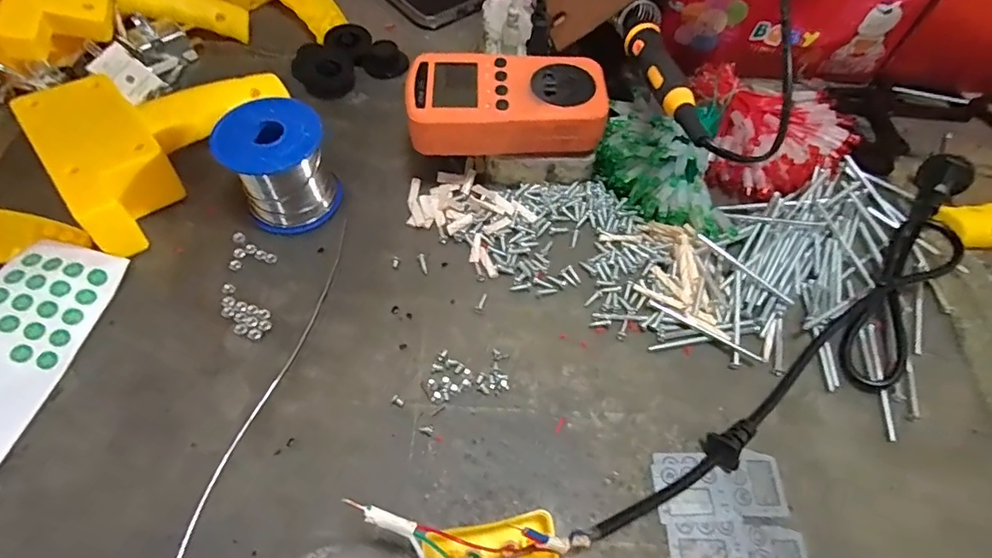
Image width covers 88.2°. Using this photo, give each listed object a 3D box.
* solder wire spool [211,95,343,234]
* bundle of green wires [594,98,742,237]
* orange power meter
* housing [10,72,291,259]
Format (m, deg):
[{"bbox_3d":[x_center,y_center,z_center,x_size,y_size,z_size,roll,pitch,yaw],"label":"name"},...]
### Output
[{"bbox_3d":[-0.138,-0.073,0.331,0.059,0.062,0.057,1,60,-2],"label":"solder wire spool"},{"bbox_3d":[0.118,-0.086,0.356,0.093,0.044,0.108,4,60,0],"label":"bundle of green wires"},{"bbox_3d":[0.006,-0.116,0.338,0.124,0.032,0.068,-4,59,-6],"label":"orange power meter"},{"bbox_3d":[-0.245,-0.104,0.354,0.112,0.047,0.165,23,61,10],"label":"housing"}]

